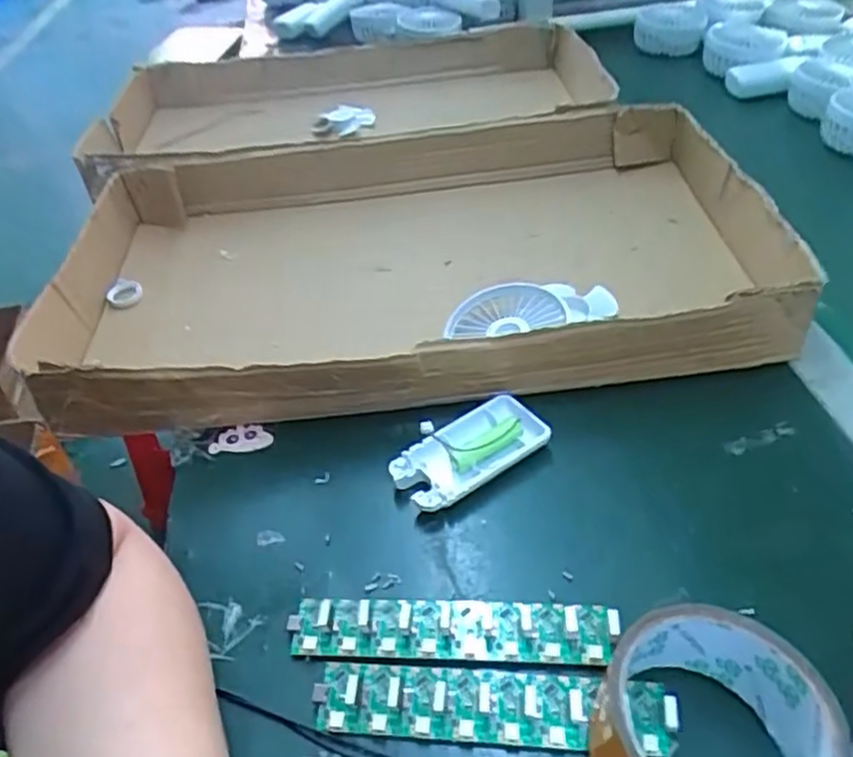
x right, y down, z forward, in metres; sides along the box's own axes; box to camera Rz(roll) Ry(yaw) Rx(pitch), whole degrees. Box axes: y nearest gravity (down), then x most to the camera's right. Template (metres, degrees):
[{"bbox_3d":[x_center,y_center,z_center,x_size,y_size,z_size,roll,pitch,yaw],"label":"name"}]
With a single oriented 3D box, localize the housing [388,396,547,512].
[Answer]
[{"bbox_3d":[0.024,0.044,0.428,0.090,0.024,0.046,-29,47,-24],"label":"housing"}]

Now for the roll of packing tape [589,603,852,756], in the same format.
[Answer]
[{"bbox_3d":[0.116,0.145,0.286,0.090,0.054,0.085,-3,42,3],"label":"roll of packing tape"}]

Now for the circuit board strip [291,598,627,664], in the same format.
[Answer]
[{"bbox_3d":[0.012,0.123,0.350,0.158,0.012,0.030,0,42,6],"label":"circuit board strip"}]

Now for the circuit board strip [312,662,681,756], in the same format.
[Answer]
[{"bbox_3d":[0.028,0.146,0.321,0.157,0.017,0.033,1,42,7],"label":"circuit board strip"}]

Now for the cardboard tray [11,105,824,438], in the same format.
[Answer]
[{"bbox_3d":[-0.014,-0.098,0.561,0.533,0.081,0.308,-7,42,-2],"label":"cardboard tray"}]

